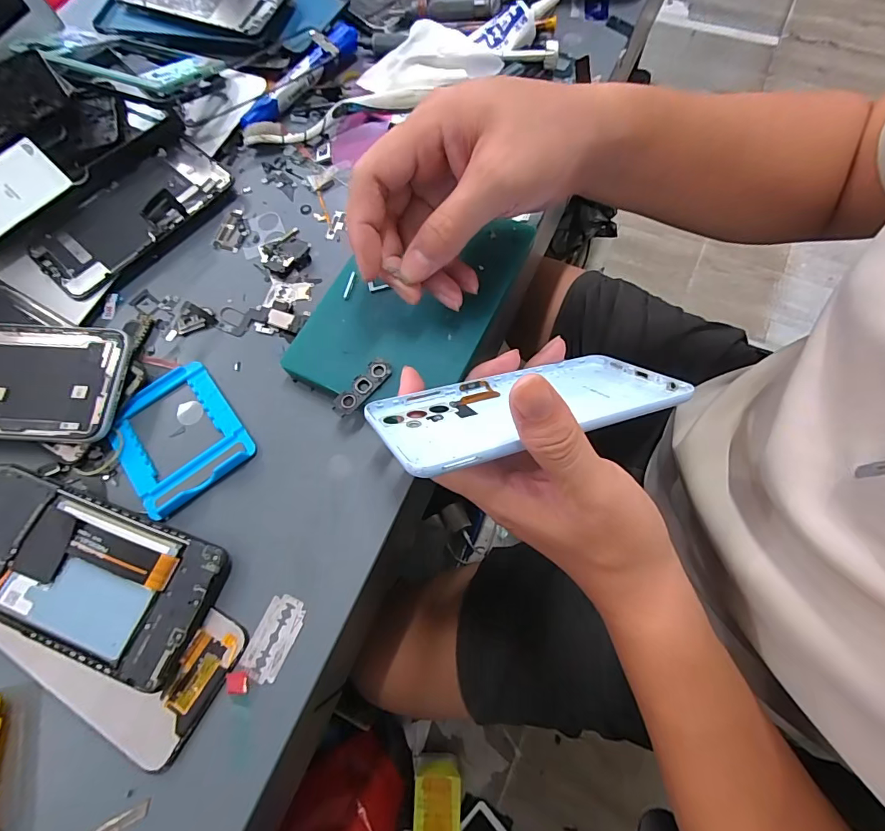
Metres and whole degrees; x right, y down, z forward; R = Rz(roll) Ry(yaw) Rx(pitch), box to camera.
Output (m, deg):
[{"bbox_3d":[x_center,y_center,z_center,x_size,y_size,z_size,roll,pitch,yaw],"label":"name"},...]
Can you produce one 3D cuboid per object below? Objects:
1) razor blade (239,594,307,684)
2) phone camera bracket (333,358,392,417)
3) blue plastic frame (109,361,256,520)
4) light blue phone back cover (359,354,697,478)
[{"bbox_3d":[-0.089,0.118,0.236,0.022,0.004,0.041,22,72,9],"label":"razor blade"},{"bbox_3d":[-0.048,-0.017,0.266,0.015,0.004,0.043,42,76,14],"label":"phone camera bracket"},{"bbox_3d":[-0.166,0.012,0.275,0.070,0.009,0.084,-38,74,-11],"label":"blue plastic frame"},{"bbox_3d":[0.047,-0.007,0.236,0.162,0.008,0.078,-14,28,-22],"label":"light blue phone back cover"}]

